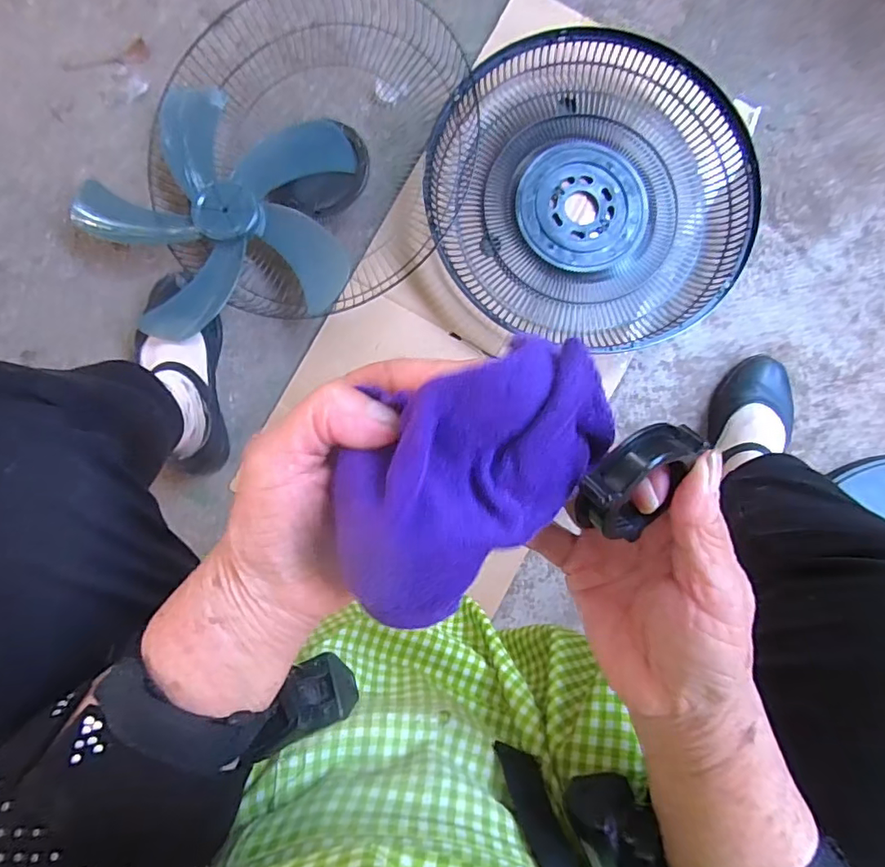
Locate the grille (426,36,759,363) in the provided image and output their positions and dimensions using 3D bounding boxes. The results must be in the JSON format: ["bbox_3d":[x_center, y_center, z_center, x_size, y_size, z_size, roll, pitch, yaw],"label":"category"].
[{"bbox_3d":[0.185,-0.308,0.651,0.393,0.068,0.377,0,89,-2],"label":"grille"}]

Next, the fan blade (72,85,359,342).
[{"bbox_3d":[-0.268,-0.272,0.619,0.328,0.066,0.317,2,89,-2],"label":"fan blade"}]

